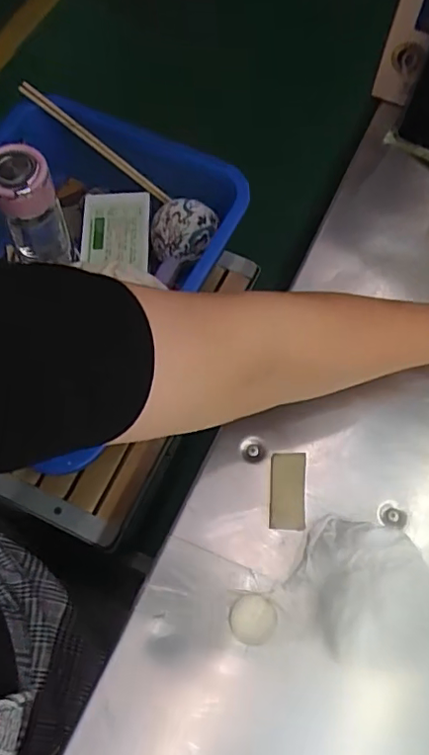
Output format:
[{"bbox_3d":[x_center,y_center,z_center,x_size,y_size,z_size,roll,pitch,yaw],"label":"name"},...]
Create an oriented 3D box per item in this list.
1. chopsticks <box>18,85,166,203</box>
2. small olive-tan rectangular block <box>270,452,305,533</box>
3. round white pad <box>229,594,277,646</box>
[{"bbox_3d":[-0.141,-0.282,0.688,0.209,0.018,0.011,36,71,-12],"label":"chopsticks"},{"bbox_3d":[0.058,0.090,0.454,0.028,0.004,0.060,2,68,1],"label":"small olive-tan rectangular block"},{"bbox_3d":[0.029,0.183,0.432,0.034,0.004,0.035,4,68,2],"label":"round white pad"}]

